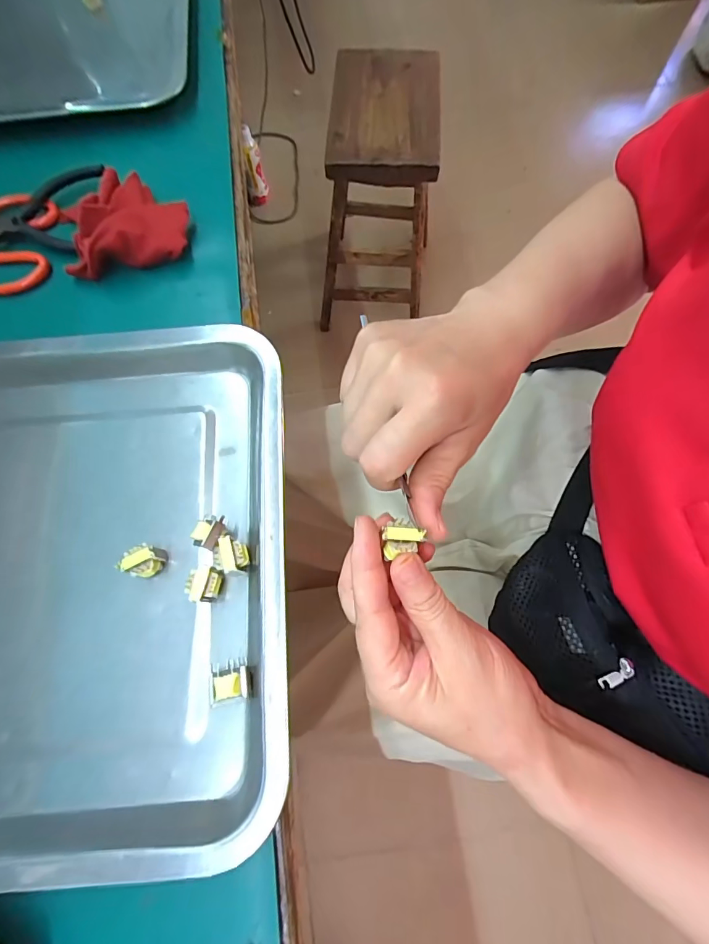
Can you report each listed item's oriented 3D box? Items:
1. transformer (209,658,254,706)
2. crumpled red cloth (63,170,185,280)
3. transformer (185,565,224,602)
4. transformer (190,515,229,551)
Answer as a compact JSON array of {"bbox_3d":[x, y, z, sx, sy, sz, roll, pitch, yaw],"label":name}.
[{"bbox_3d":[-0.064,0.109,0.222,0.021,0.017,0.019,-7,71,-2],"label":"transformer"},{"bbox_3d":[-0.175,-0.191,0.319,0.091,0.029,0.079,-17,72,-6],"label":"crumpled red cloth"},{"bbox_3d":[-0.084,0.064,0.240,0.018,0.019,0.019,6,71,2],"label":"transformer"},{"bbox_3d":[-0.083,0.036,0.248,0.016,0.021,0.020,30,74,10],"label":"transformer"}]

